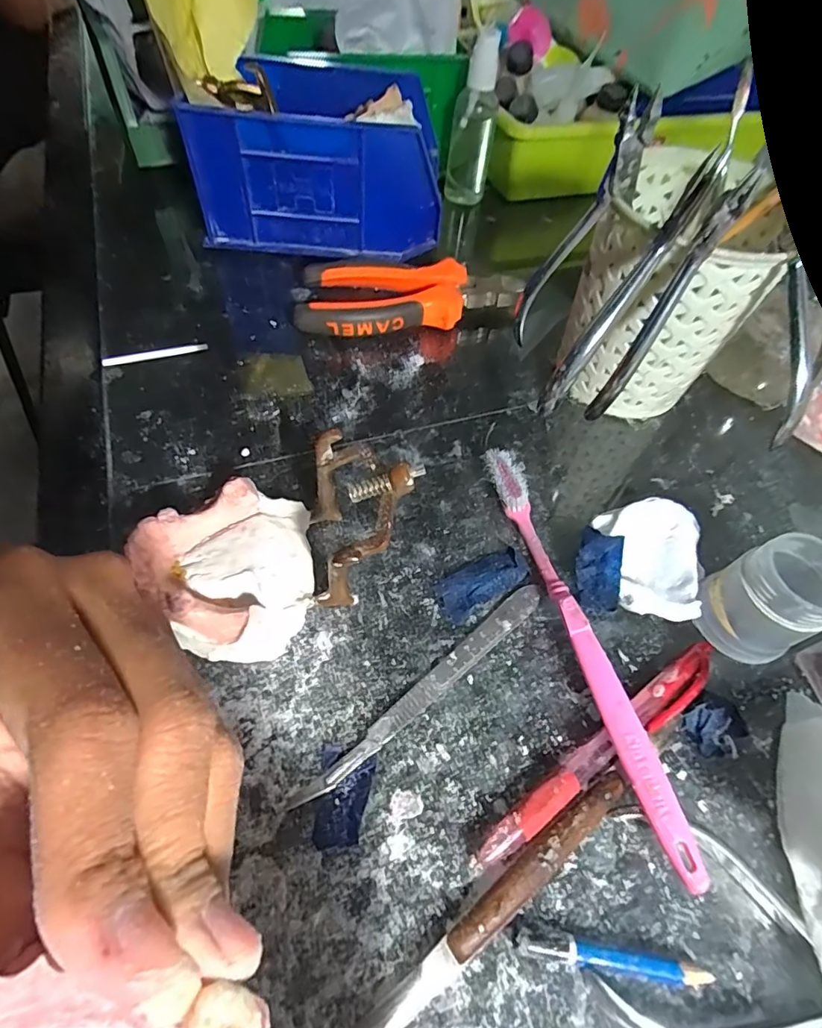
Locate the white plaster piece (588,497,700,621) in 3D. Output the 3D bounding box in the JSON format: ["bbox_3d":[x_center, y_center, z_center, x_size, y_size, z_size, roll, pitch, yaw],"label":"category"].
[{"bbox_3d":[0.115,0.023,0.250,0.047,0.021,0.057,7,57,0],"label":"white plaster piece"}]

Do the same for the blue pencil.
[{"bbox_3d":[0.067,0.149,0.171,0.066,0.007,0.007,10,57,2],"label":"blue pencil"}]

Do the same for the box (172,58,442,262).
[{"bbox_3d":[-0.063,-0.264,0.366,0.167,0.108,0.109,1,57,-4],"label":"box"}]

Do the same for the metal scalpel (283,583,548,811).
[{"bbox_3d":[0.010,0.073,0.216,0.135,0.004,0.012,-36,67,-24],"label":"metal scalpel"}]

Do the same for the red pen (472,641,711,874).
[{"bbox_3d":[0.079,0.093,0.206,0.133,0.011,0.014,-28,64,-20],"label":"red pen"}]

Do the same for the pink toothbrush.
[{"bbox_3d":[0.071,0.050,0.228,0.015,0.020,0.192,-12,59,-12],"label":"pink toothbrush"}]

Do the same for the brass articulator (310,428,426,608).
[{"bbox_3d":[-0.021,0.002,0.224,0.044,0.067,0.057,-7,58,-9],"label":"brass articulator"}]

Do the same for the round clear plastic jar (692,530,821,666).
[{"bbox_3d":[0.159,0.037,0.227,0.043,0.052,0.040,2,57,-3],"label":"round clear plastic jar"}]

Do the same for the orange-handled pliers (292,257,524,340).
[{"bbox_3d":[-0.001,-0.144,0.344,0.148,0.025,0.055,-5,58,-8],"label":"orange-handled pliers"}]

